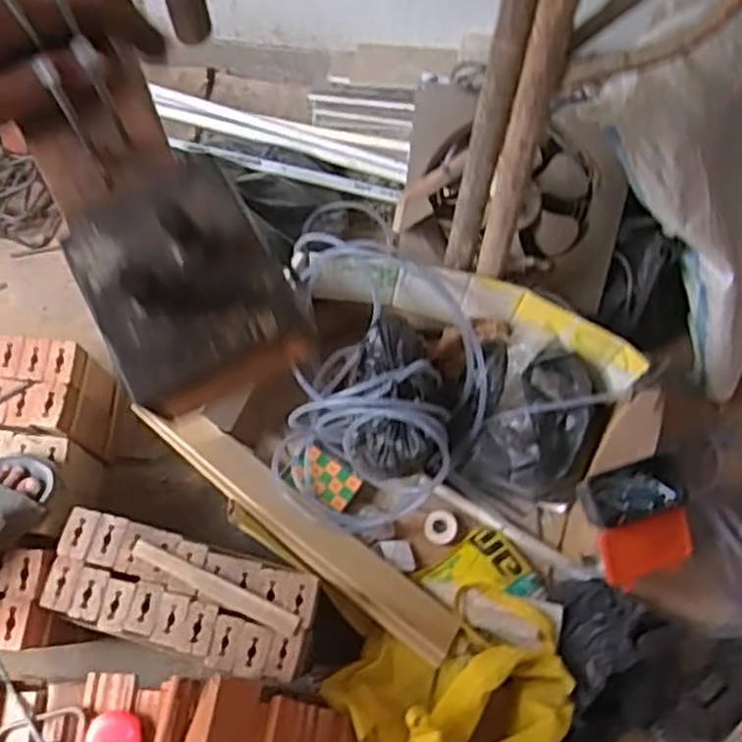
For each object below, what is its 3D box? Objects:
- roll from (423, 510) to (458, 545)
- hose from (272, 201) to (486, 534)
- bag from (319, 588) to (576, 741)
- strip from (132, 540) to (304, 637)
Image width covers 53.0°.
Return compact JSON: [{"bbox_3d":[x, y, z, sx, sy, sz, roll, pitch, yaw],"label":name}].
[{"bbox_3d":[0.114,0.257,1.226,0.053,0.011,0.054,0,72,-1],"label":"roll"},{"bbox_3d":[0.016,0.035,1.150,0.304,0.235,0.398,10,72,2],"label":"hose"},{"bbox_3d":[0.130,0.449,1.012,0.325,0.191,0.241,-24,74,-8],"label":"bag"},{"bbox_3d":[-0.207,0.287,0.980,0.240,0.008,0.031,24,74,7],"label":"strip"}]

